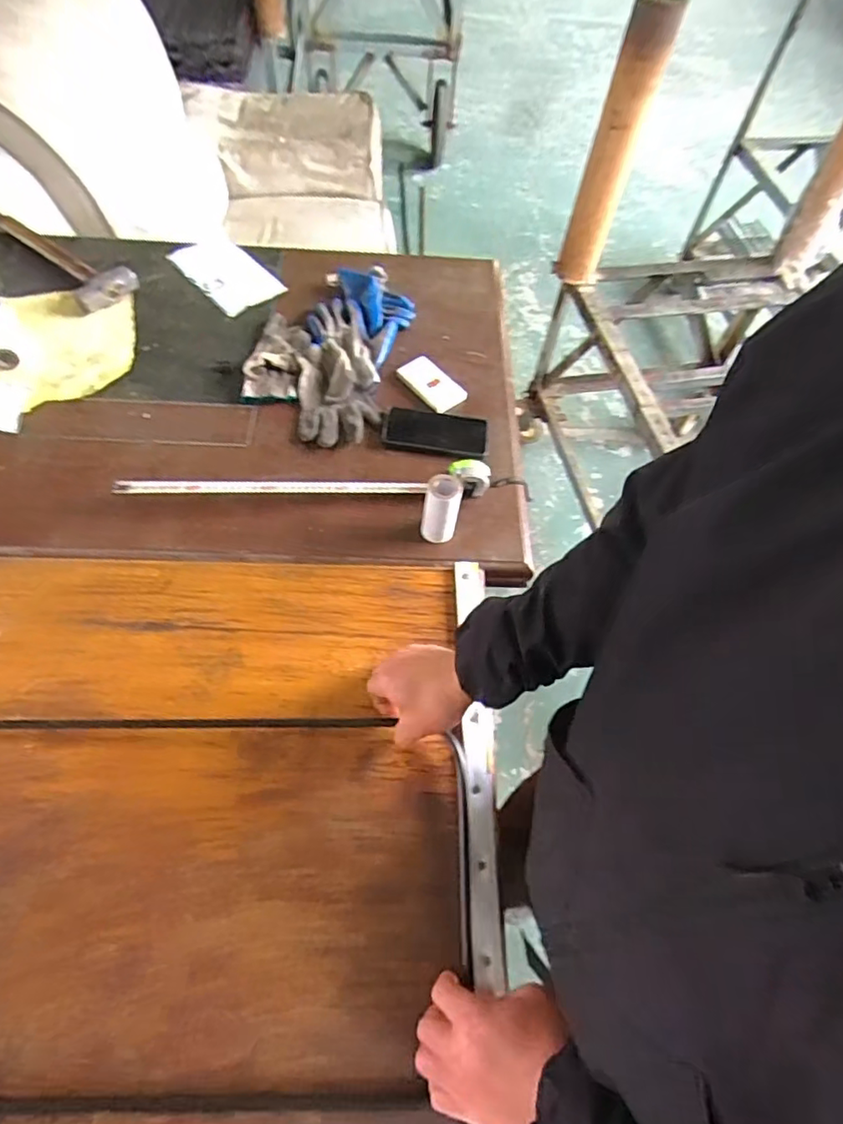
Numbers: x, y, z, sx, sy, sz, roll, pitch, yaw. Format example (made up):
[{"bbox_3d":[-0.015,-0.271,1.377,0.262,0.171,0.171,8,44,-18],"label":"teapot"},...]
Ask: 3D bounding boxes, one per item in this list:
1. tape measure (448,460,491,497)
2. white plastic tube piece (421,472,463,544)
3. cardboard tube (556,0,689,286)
[{"bbox_3d":[0.066,-0.112,0.824,0.055,0.059,0.027,-2,60,-5],"label":"tape measure"},{"bbox_3d":[0.025,-0.067,0.771,0.045,0.098,0.037,6,59,0],"label":"white plastic tube piece"},{"bbox_3d":[0.389,-0.827,1.216,0.092,0.503,0.098,18,60,6],"label":"cardboard tube"}]

